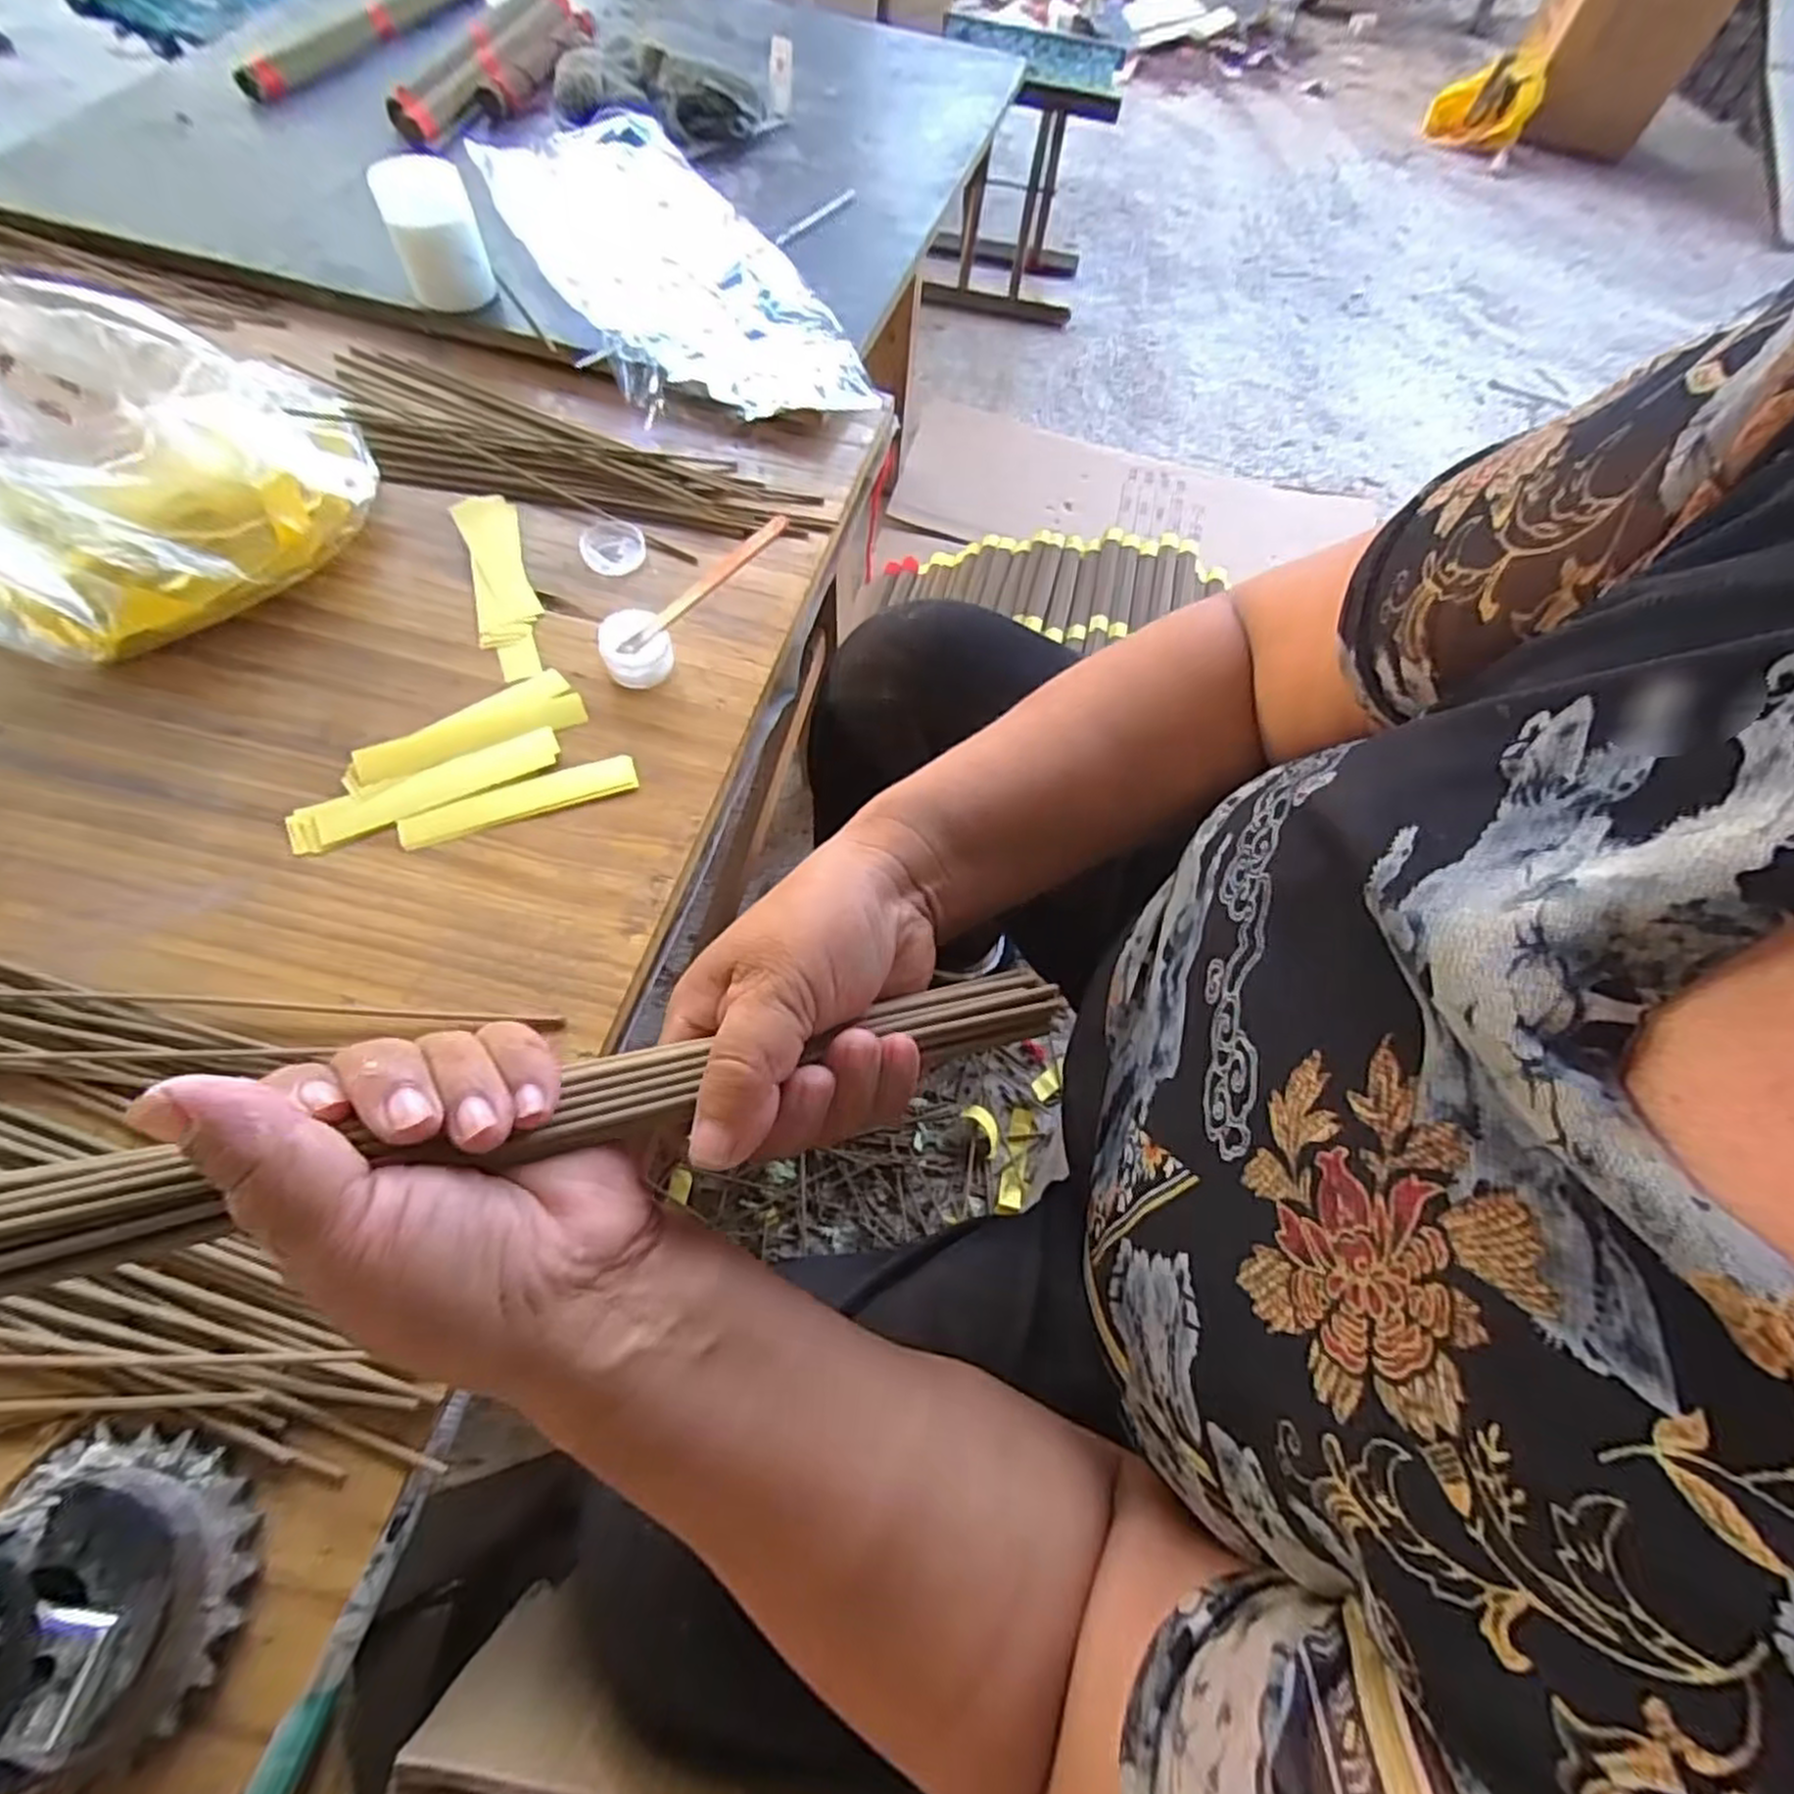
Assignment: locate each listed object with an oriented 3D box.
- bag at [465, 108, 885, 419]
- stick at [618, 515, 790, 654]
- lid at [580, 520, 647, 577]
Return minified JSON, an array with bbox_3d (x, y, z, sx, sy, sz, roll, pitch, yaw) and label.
[{"bbox_3d":[-0.180,-0.486,0.574,0.172,0.038,0.404,-29,70,-15],"label":"bag"},{"bbox_3d":[-0.103,-0.164,0.407,0.112,0.009,0.009,-32,68,15],"label":"stick"},{"bbox_3d":[-0.174,-0.215,0.467,0.037,0.004,0.043,-11,66,-8],"label":"lid"}]

